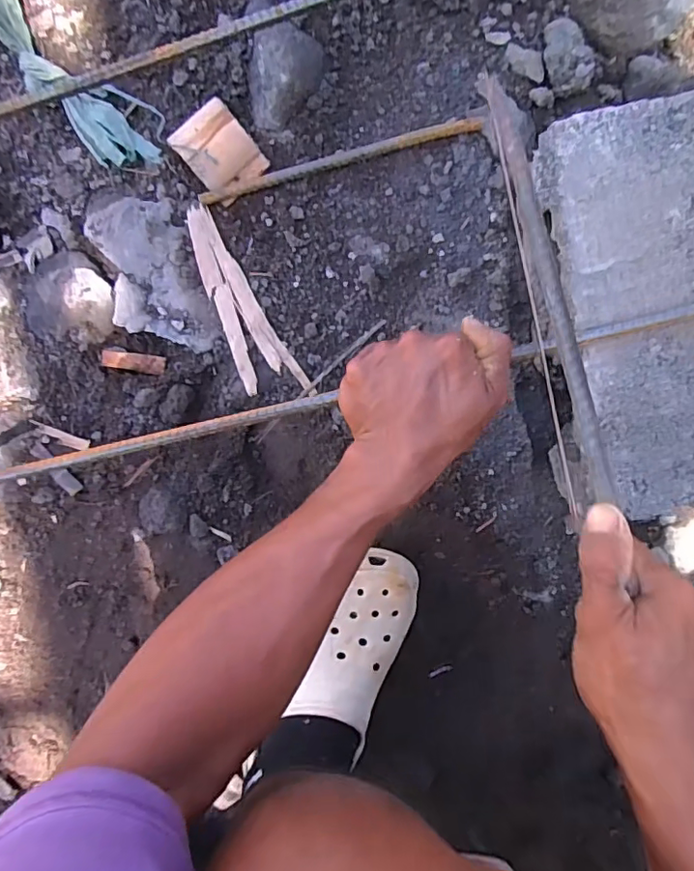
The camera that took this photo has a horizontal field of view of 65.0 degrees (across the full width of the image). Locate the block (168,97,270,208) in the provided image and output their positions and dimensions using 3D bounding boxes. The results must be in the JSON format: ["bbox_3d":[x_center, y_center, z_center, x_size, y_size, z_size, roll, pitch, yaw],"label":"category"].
[{"bbox_3d":[-0.111,-0.247,0.473,0.056,0.015,0.071,-41,92,3],"label":"block"}]

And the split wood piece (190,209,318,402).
[{"bbox_3d":[-0.100,-0.112,0.488,0.049,0.006,0.187,-30,93,3],"label":"split wood piece"}]

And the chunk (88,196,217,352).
[{"bbox_3d":[-0.173,-0.141,0.485,0.078,0.017,0.138,-18,93,2],"label":"chunk"}]

